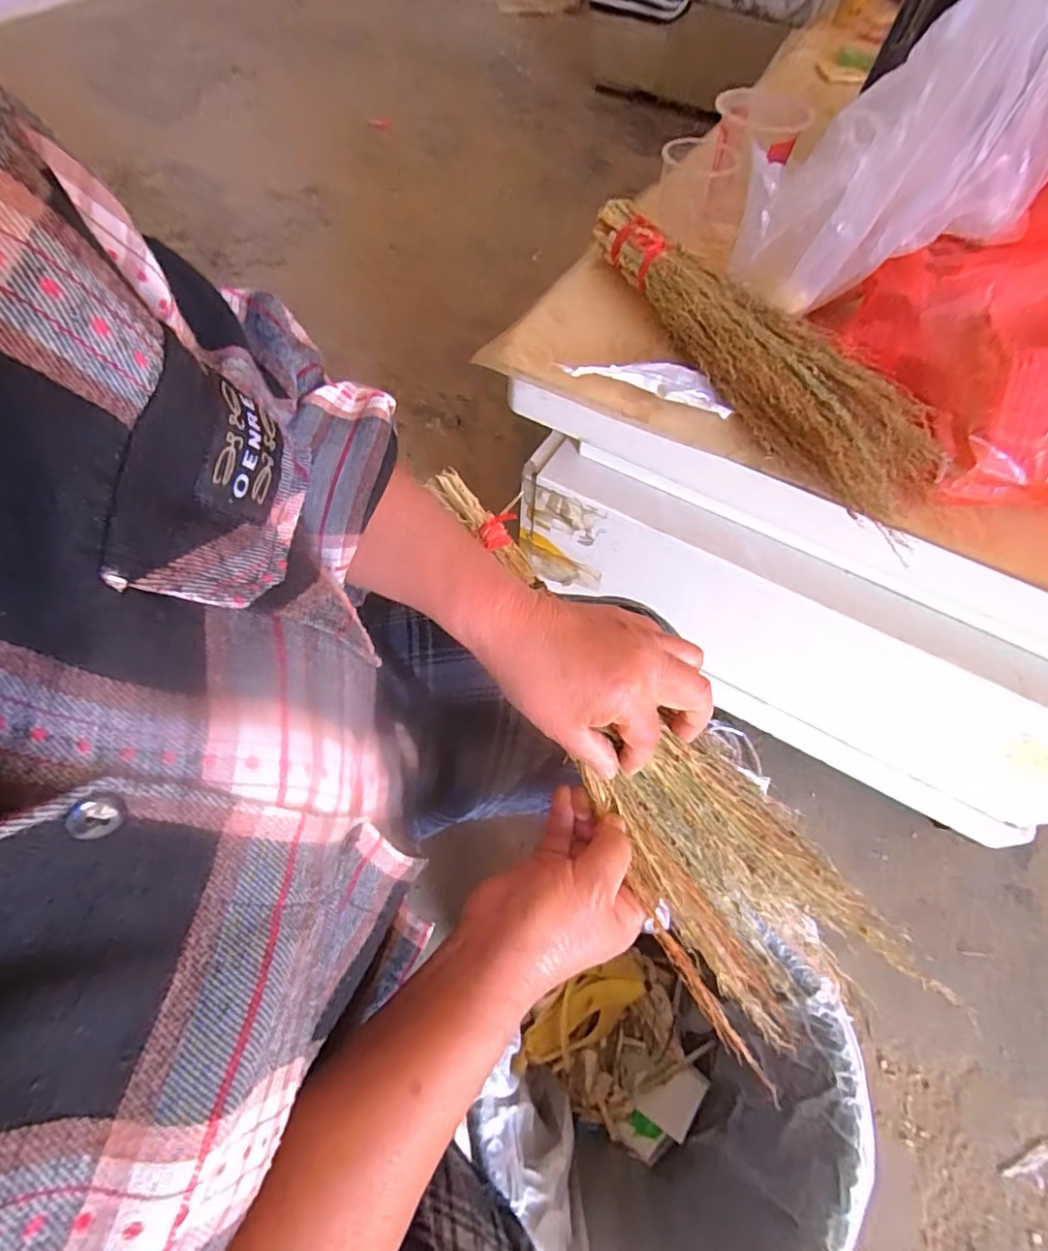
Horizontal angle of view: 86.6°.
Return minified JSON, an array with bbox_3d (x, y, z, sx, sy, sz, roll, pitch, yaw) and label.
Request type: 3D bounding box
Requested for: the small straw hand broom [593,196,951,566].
[{"bbox_3d":[0.157,-0.222,0.432,0.084,0.071,0.368,-28,66,-20],"label":"small straw hand broom"}]

